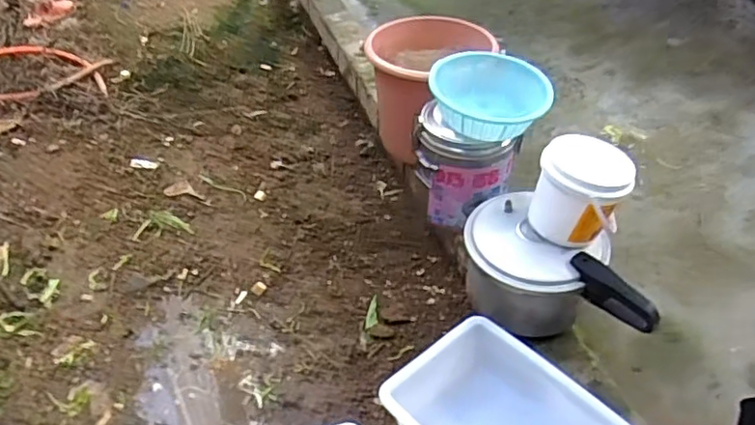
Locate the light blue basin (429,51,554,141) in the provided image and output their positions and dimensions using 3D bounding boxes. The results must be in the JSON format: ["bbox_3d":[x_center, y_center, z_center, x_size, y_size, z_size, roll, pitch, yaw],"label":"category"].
[{"bbox_3d":[0.256,-0.270,1.398,0.265,0.102,0.284,2,41,2],"label":"light blue basin"}]

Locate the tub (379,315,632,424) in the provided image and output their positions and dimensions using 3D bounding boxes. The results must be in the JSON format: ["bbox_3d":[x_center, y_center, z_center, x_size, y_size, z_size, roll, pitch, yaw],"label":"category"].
[{"bbox_3d":[0.223,0.392,1.093,0.279,0.135,0.363,-31,50,-31],"label":"tub"}]

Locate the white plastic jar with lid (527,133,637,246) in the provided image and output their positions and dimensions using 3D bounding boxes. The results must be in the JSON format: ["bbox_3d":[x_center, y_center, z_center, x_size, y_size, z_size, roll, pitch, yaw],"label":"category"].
[{"bbox_3d":[0.394,-0.035,1.190,0.174,0.176,0.135,16,44,17],"label":"white plastic jar with lid"}]

